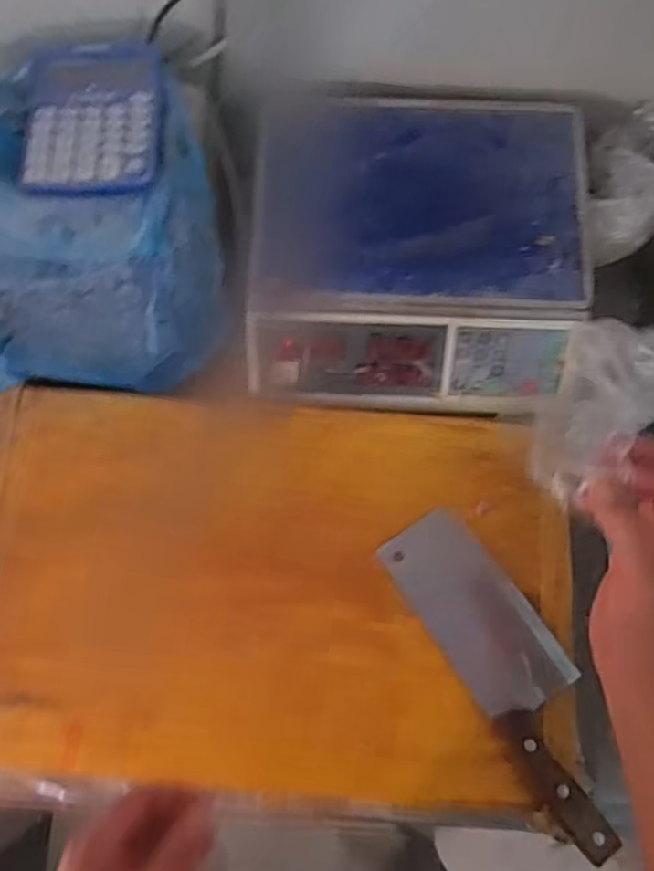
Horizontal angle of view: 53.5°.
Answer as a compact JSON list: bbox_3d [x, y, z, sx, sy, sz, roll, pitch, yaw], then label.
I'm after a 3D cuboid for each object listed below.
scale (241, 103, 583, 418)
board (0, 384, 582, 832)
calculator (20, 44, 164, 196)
[{"bbox_3d":[0.092,-0.195,0.649,0.328,0.099,0.312,4,76,1],"label":"scale"},{"bbox_3d":[-0.061,0.152,0.609,0.566,0.047,0.378,3,76,1],"label":"board"},{"bbox_3d":[-0.211,-0.289,0.584,0.117,0.011,0.157,-3,75,0],"label":"calculator"}]

